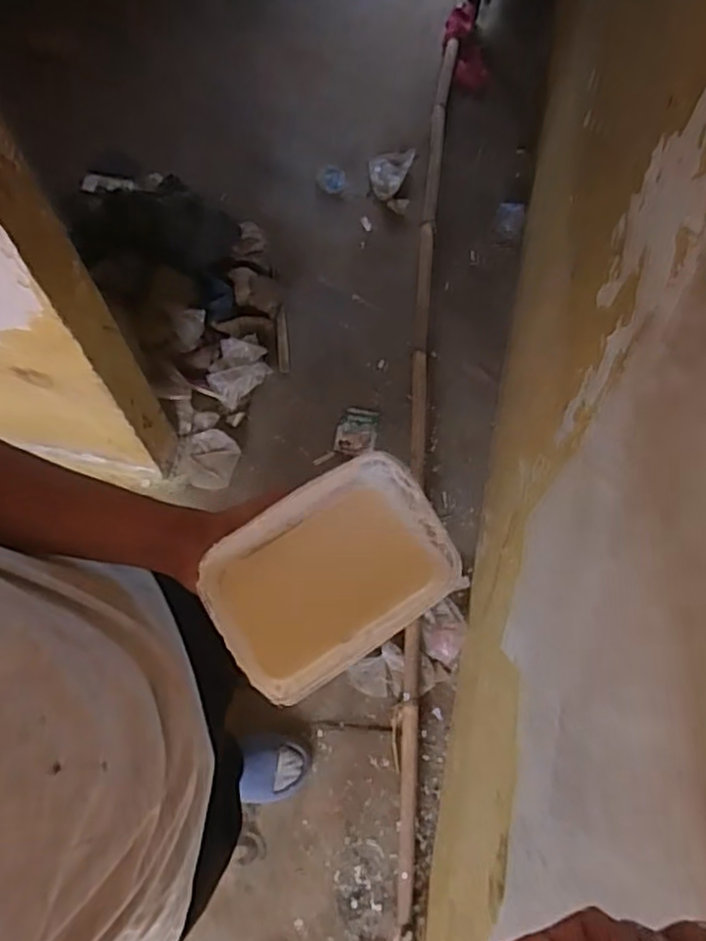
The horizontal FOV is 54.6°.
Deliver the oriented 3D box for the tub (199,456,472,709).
[{"bbox_3d":[-0.013,0.075,0.490,0.170,0.060,0.113,-33,71,-10],"label":"tub"}]

